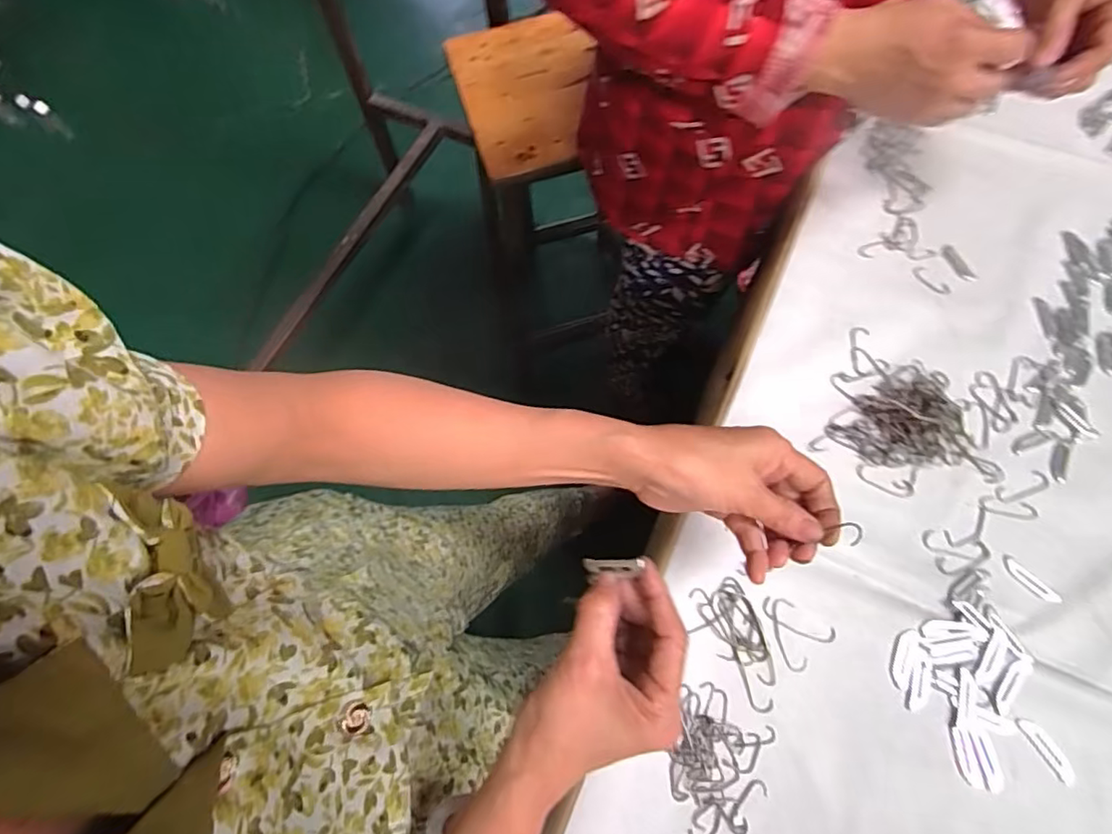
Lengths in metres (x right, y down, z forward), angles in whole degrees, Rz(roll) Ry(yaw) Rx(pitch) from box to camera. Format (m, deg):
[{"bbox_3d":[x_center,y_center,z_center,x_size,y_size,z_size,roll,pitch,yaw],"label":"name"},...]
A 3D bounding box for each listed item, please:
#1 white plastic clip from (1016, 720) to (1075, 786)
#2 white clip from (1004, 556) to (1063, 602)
[{"bbox_3d":[0.335,0.227,0.393,0.014,0.004,0.044,-31,70,-11],"label":"white plastic clip"},{"bbox_3d":[0.360,0.124,0.437,0.012,0.004,0.045,-41,73,-14],"label":"white clip"}]

